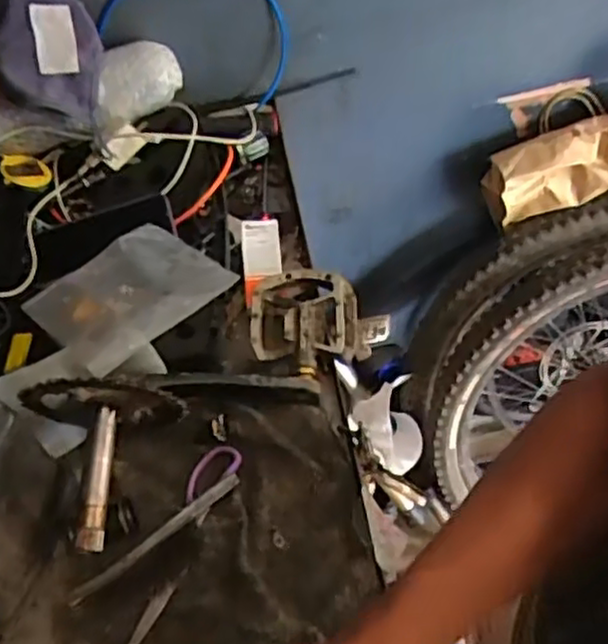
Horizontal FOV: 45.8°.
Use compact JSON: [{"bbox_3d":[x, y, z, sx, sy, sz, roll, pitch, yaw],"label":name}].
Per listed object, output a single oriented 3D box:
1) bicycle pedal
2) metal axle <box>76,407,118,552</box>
[{"bbox_3d":[0.000,0.004,0.707,0.104,0.037,0.115,0,54,6],"label":"bicycle pedal"},{"bbox_3d":[-0.168,0.128,0.592,0.019,0.024,0.116,0,67,6],"label":"metal axle"}]

